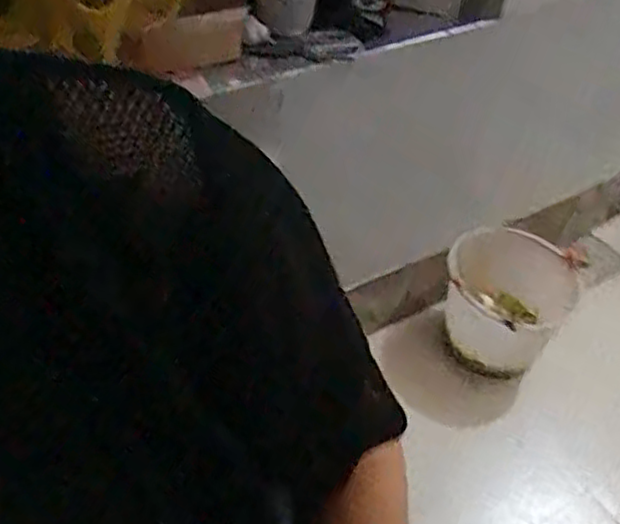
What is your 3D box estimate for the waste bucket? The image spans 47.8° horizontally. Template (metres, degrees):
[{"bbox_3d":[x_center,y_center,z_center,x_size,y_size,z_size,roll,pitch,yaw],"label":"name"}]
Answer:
[{"bbox_3d":[0.453,0.107,1.721,0.326,0.283,0.280,29,49,23],"label":"waste bucket"}]

